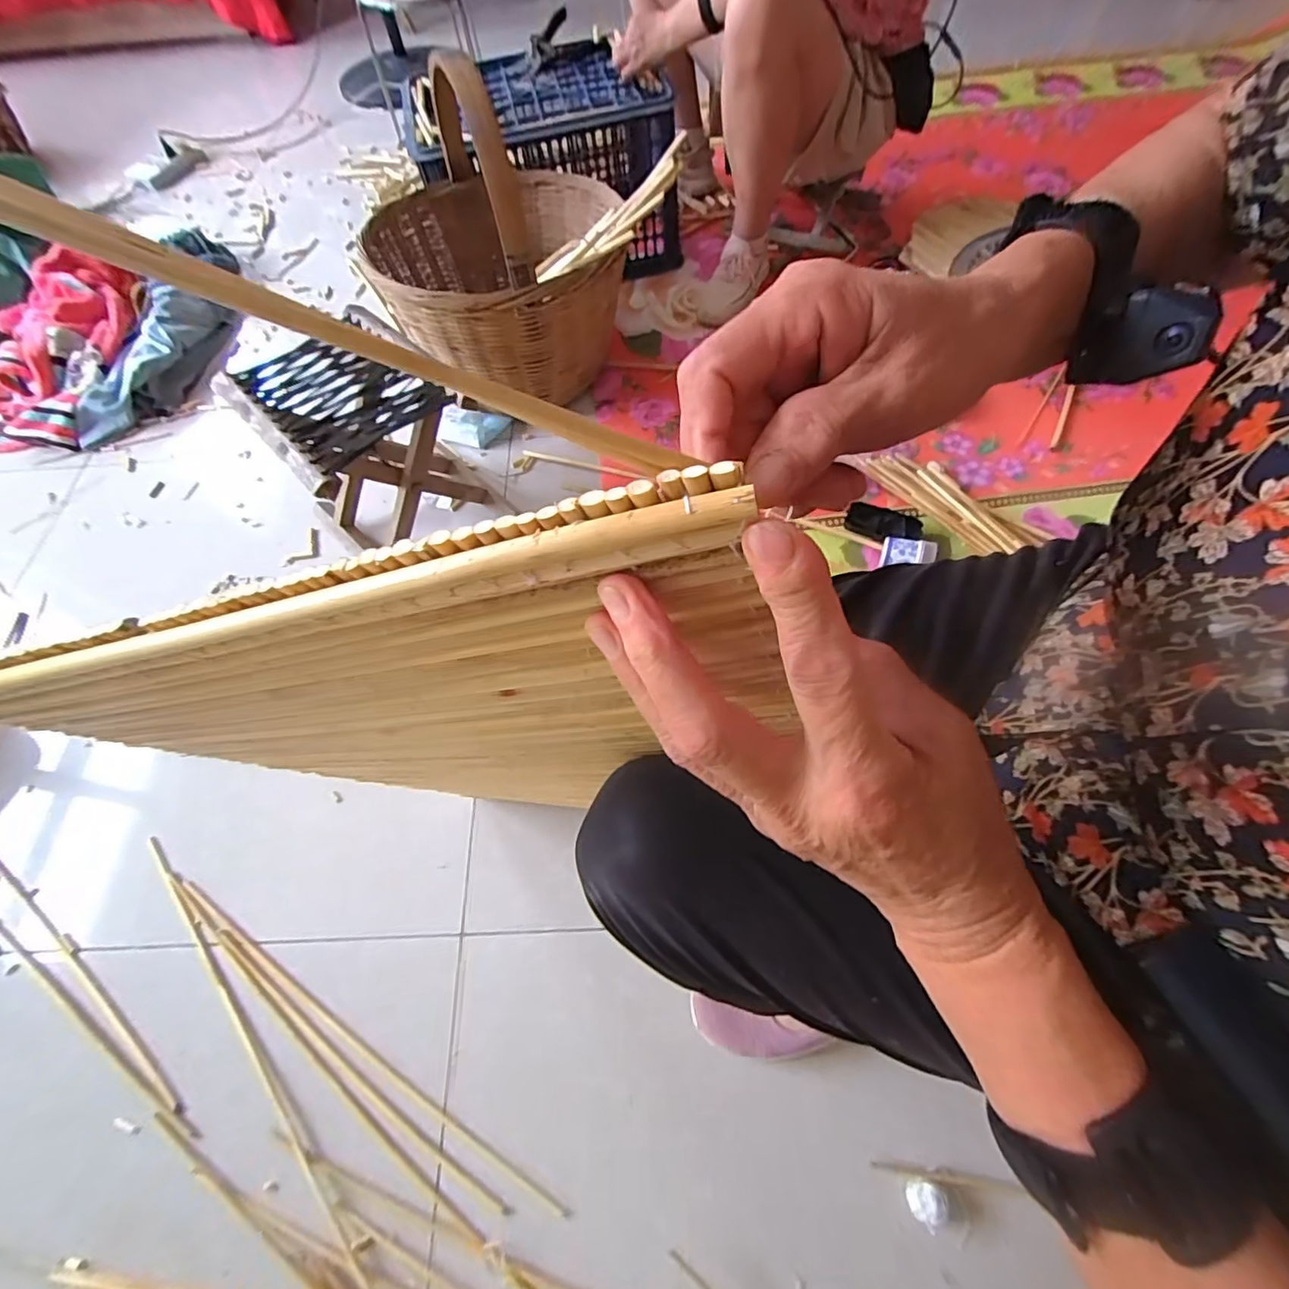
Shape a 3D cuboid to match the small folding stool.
[{"bbox_3d":[-0.374,-0.261,0.804,0.245,0.267,0.232,38,69,20],"label":"small folding stool"}]

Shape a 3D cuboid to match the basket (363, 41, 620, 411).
[{"bbox_3d":[-0.237,-0.623,0.875,0.382,0.379,0.365,-10,61,-3],"label":"basket"}]

